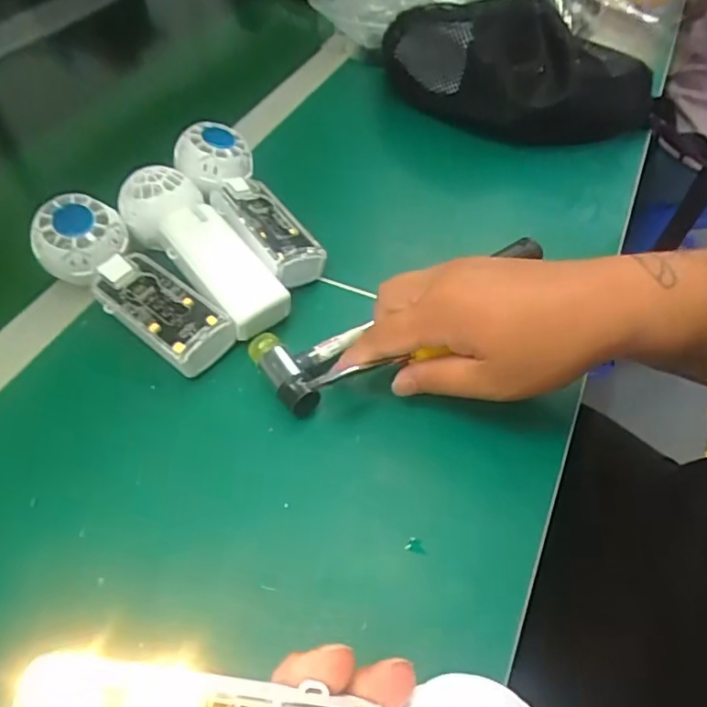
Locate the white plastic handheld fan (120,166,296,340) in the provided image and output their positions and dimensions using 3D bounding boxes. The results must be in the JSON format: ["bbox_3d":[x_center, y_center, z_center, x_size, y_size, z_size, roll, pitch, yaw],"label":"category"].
[{"bbox_3d":[-0.107,-0.078,0.417,0.057,0.037,0.157,-36,70,-28],"label":"white plastic handheld fan"}]

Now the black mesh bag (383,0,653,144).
[{"bbox_3d":[0.152,-0.260,0.529,0.249,0.112,0.073,12,50,9],"label":"black mesh bag"}]

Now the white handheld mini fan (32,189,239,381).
[{"bbox_3d":[-0.149,-0.049,0.396,0.159,0.065,0.059,29,54,22],"label":"white handheld mini fan"}]

